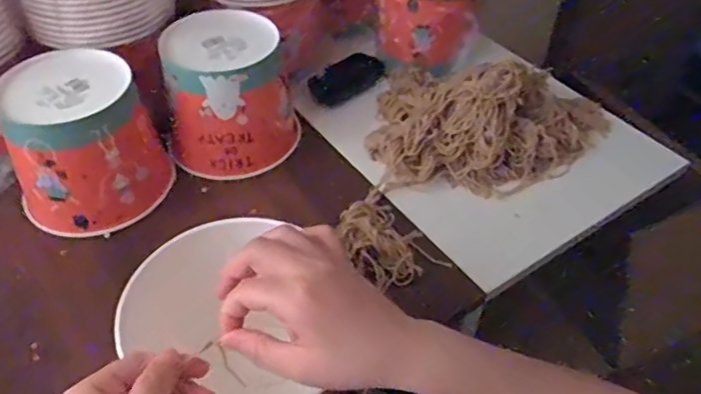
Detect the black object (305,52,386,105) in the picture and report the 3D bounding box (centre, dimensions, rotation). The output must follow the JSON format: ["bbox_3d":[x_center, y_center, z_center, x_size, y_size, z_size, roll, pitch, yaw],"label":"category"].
[{"bbox_3d":[-0.004,-0.159,0.810,0.104,0.029,0.054,-31,54,-28],"label":"black object"}]

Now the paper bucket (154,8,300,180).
[{"bbox_3d":[-0.135,-0.117,0.682,0.144,0.130,0.137,-6,46,-7],"label":"paper bucket"}]

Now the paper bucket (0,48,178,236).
[{"bbox_3d":[-0.279,-0.061,0.627,0.148,0.128,0.149,1,46,-1],"label":"paper bucket"}]

